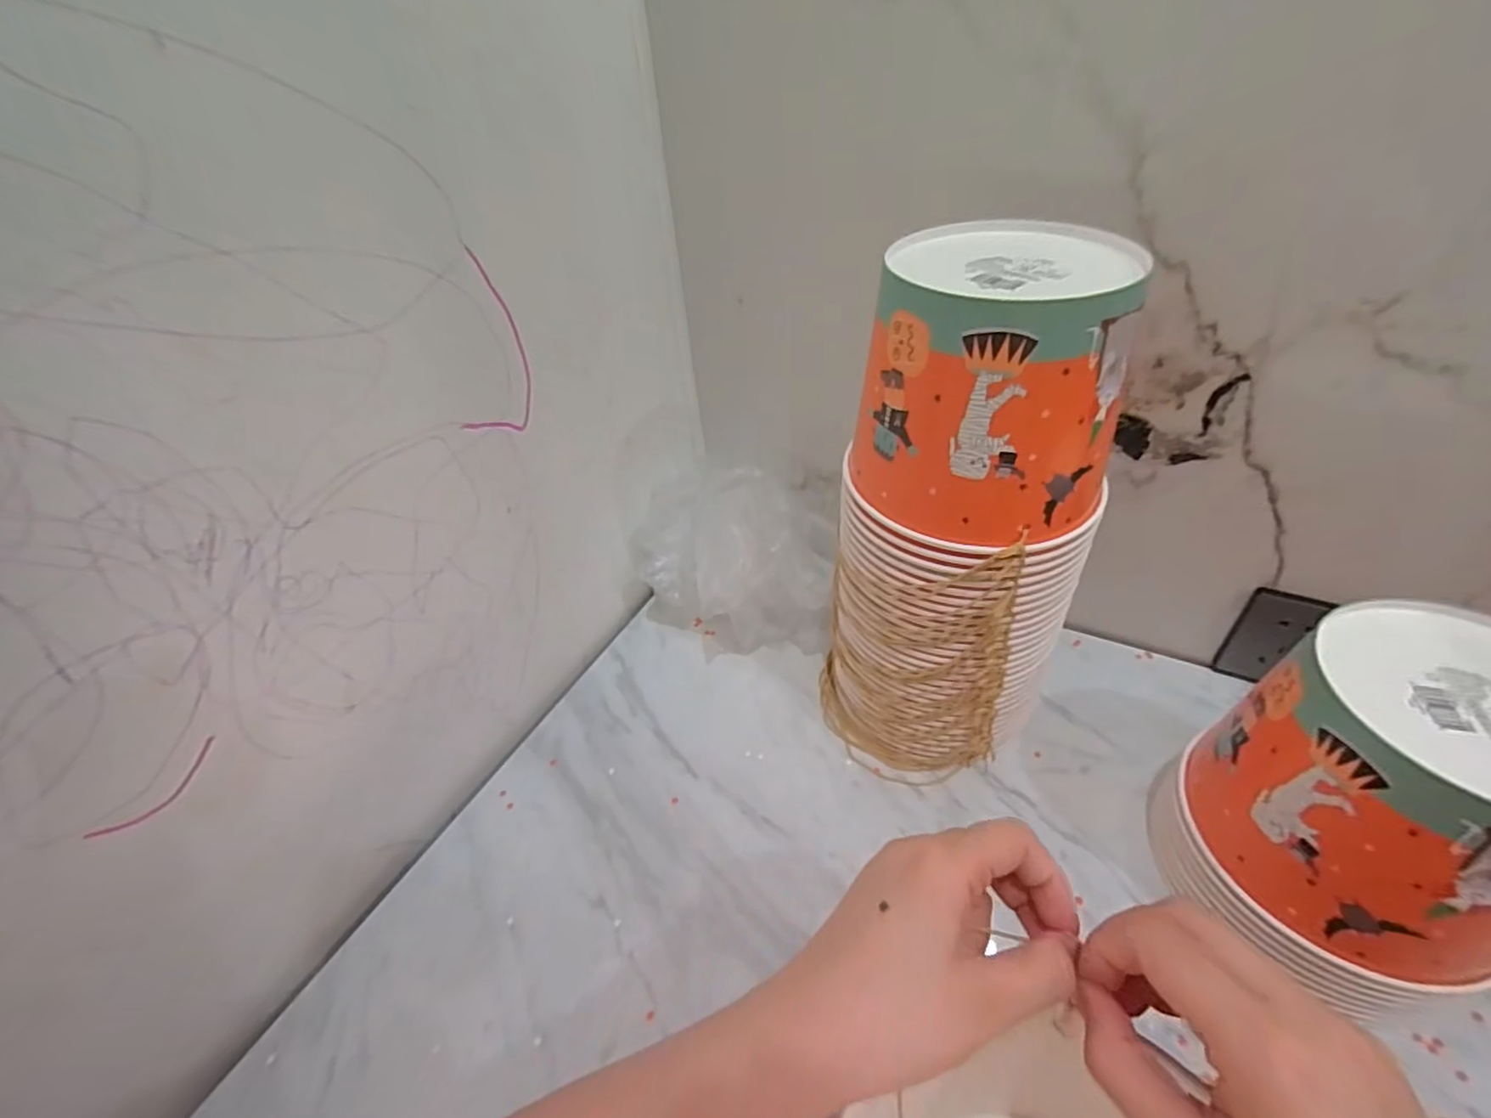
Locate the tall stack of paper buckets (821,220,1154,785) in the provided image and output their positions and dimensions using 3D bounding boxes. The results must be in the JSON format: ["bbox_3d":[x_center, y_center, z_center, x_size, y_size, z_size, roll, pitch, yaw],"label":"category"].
[{"bbox_3d":[0.141,-0.013,0.432,0.154,0.354,0.134,14,44,22],"label":"tall stack of paper buckets"}]

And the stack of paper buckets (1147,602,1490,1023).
[{"bbox_3d":[0.346,0.138,0.355,0.136,0.191,0.136,-24,43,-19],"label":"stack of paper buckets"}]

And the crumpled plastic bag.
[{"bbox_3d":[-0.011,-0.002,0.588,0.181,0.158,0.138,-11,41,-6],"label":"crumpled plastic bag"}]

